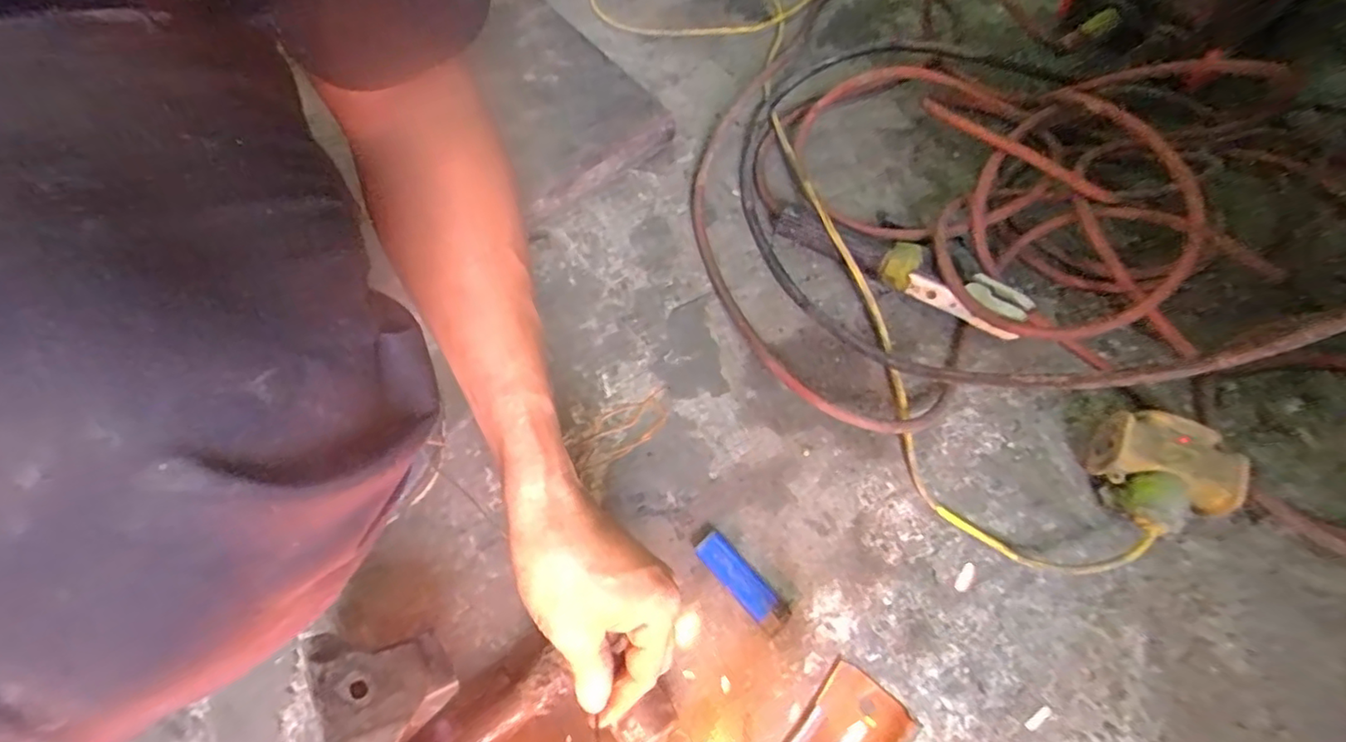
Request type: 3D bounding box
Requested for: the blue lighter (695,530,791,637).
[{"bbox_3d":[0.050,0.155,0.446,0.025,0.012,0.081,-38,69,-15],"label":"blue lighter"}]

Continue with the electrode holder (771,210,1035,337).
[{"bbox_3d":[0.198,-0.098,0.550,0.235,0.036,0.054,29,69,15],"label":"electrode holder"}]

